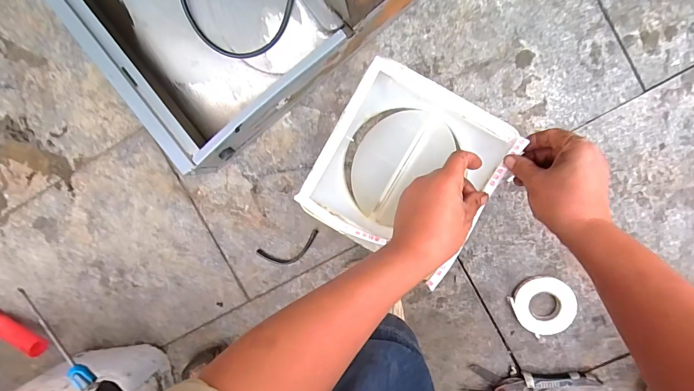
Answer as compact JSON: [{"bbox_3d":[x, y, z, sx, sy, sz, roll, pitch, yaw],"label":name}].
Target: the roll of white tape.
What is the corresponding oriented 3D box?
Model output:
[{"bbox_3d":[0.266,0.148,0.495,0.076,0.017,0.078,1,95,7],"label":"roll of white tape"}]

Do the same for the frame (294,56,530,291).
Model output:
[{"bbox_3d":[0.061,-0.034,0.462,0.170,0.113,0.187,32,97,-1],"label":"frame"}]

